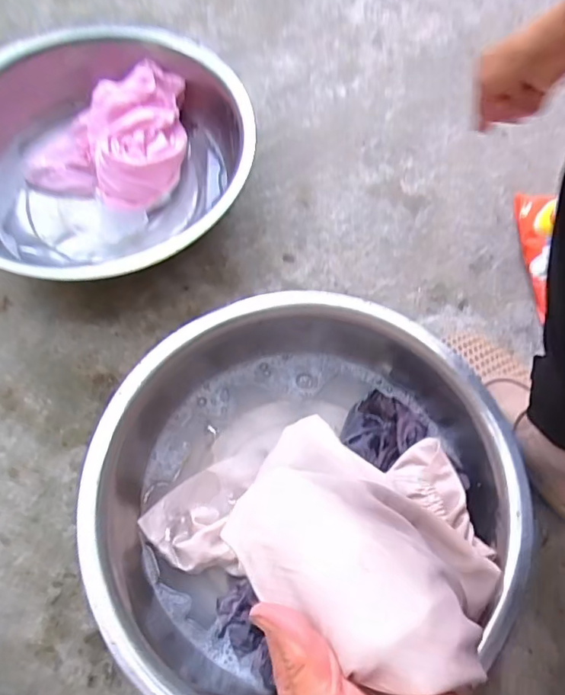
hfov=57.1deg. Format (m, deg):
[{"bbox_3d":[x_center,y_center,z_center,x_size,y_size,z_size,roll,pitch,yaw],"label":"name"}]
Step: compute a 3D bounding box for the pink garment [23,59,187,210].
[{"bbox_3d":[-0.215,-0.277,0.686,0.184,0.086,0.195,1,68,-1],"label":"pink garment"}]

